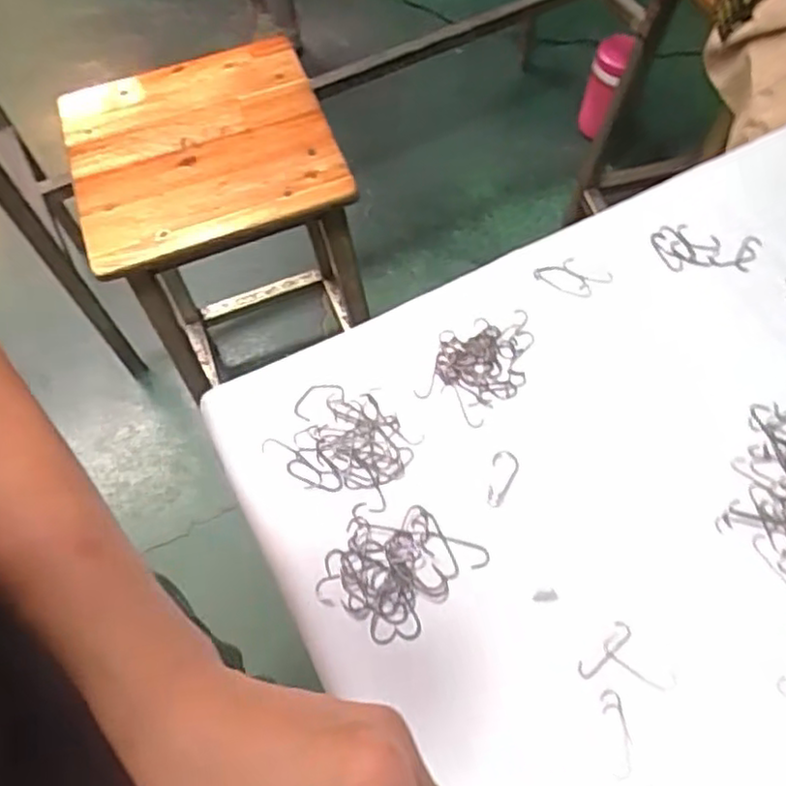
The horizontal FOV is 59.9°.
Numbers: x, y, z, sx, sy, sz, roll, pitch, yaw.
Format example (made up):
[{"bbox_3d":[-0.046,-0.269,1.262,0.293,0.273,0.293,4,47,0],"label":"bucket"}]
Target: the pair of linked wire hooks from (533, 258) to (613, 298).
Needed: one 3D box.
[{"bbox_3d":[0.133,-0.085,0.504,0.054,0.006,0.028,19,66,11],"label":"pair of linked wire hooks"}]

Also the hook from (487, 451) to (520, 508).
[{"bbox_3d":[0.070,0.054,0.430,0.017,0.004,0.038,9,64,7],"label":"hook"}]

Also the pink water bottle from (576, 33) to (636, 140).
[{"bbox_3d":[0.468,-0.686,1.527,0.078,0.212,0.074,-1,64,2],"label":"pink water bottle"}]

